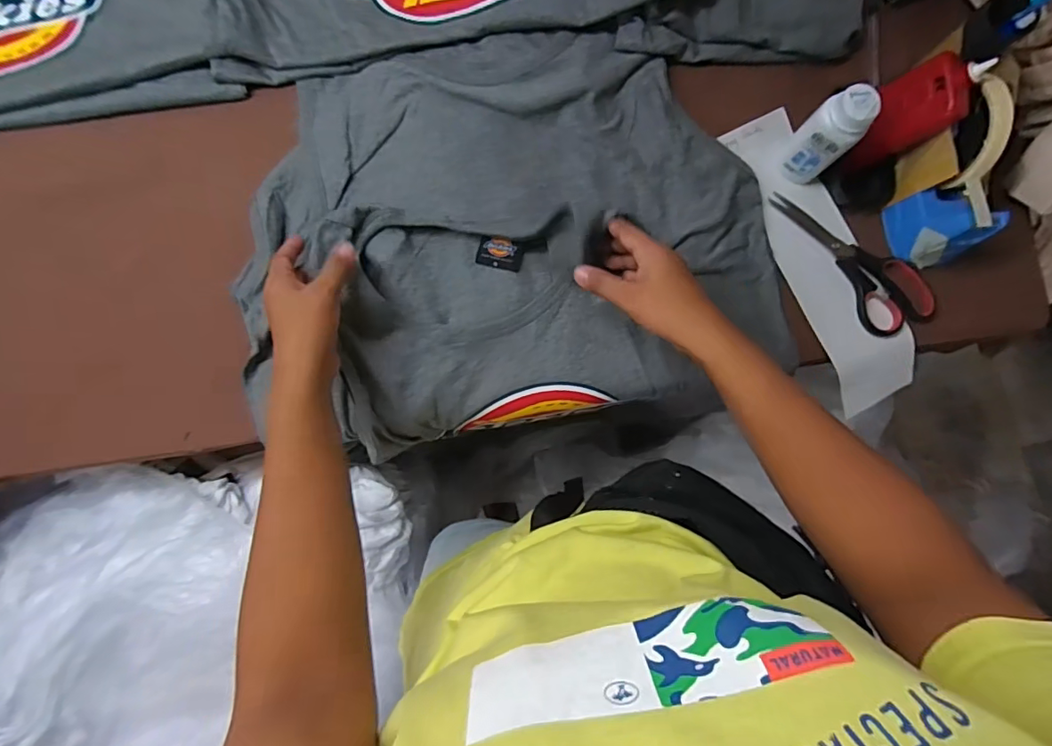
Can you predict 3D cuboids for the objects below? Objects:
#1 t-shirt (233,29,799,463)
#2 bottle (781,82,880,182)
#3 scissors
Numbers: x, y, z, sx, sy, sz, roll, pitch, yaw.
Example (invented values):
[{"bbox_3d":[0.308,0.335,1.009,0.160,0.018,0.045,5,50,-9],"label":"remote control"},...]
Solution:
[{"bbox_3d":[-0.025,-0.140,0.478,0.507,0.063,0.375,-10,84,-2],"label":"t-shirt"},{"bbox_3d":[0.277,-0.217,0.460,0.040,0.099,0.044,0,84,-1],"label":"bottle"},{"bbox_3d":[0.326,-0.119,0.497,0.075,0.010,0.180,-36,86,-4],"label":"scissors"}]

